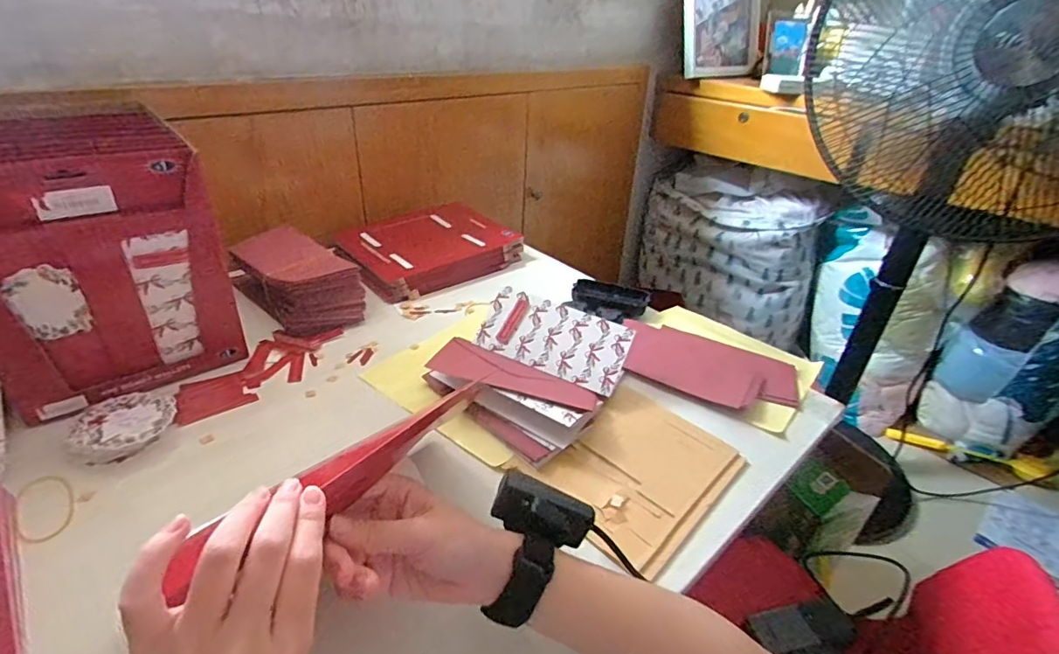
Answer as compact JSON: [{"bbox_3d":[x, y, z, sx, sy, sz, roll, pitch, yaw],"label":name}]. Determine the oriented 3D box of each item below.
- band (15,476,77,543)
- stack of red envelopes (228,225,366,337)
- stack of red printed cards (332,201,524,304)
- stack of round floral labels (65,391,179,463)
[{"bbox_3d":[-0.403,0.149,0.430,0.036,0.004,0.072,-15,41,-39],"label":"band"},{"bbox_3d":[-0.321,-0.063,0.715,0.195,0.070,0.098,27,39,33],"label":"stack of red envelopes"},{"bbox_3d":[-0.176,-0.137,0.875,0.274,0.046,0.225,-23,41,-36],"label":"stack of red printed cards"},{"bbox_3d":[-0.382,0.095,0.491,0.078,0.030,0.079,-19,38,-31],"label":"stack of round floral labels"}]

